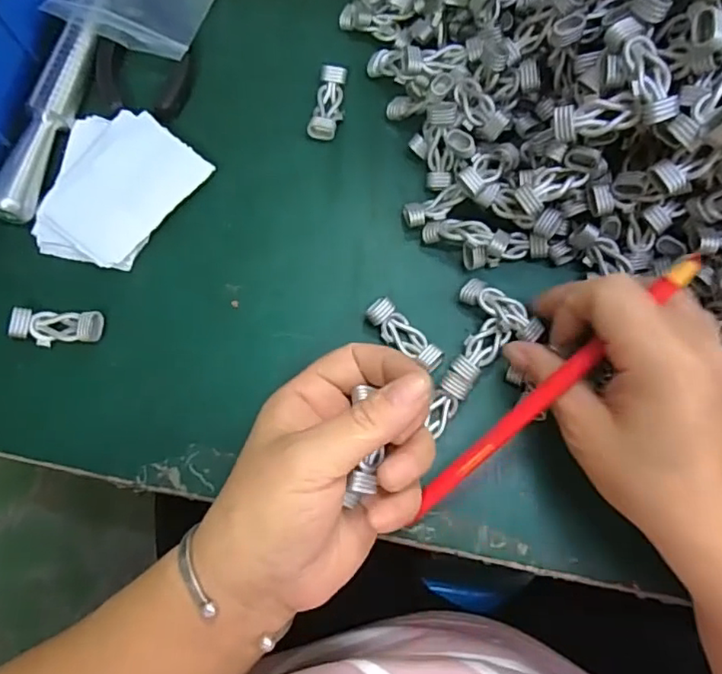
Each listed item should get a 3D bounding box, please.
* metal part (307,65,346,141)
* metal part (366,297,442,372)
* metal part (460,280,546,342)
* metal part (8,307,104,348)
[{"bbox_3d":[-0.018,-0.133,0.327,0.016,0.008,0.044,12,76,3],"label":"metal part"},{"bbox_3d":[0.023,-0.001,0.296,0.045,0.010,0.016,42,80,10],"label":"metal part"},{"bbox_3d":[0.072,-0.014,0.297,0.045,0.014,0.017,38,79,9],"label":"metal part"},{"bbox_3d":[-0.155,-0.005,0.294,0.041,0.014,0.018,1,76,1],"label":"metal part"}]

